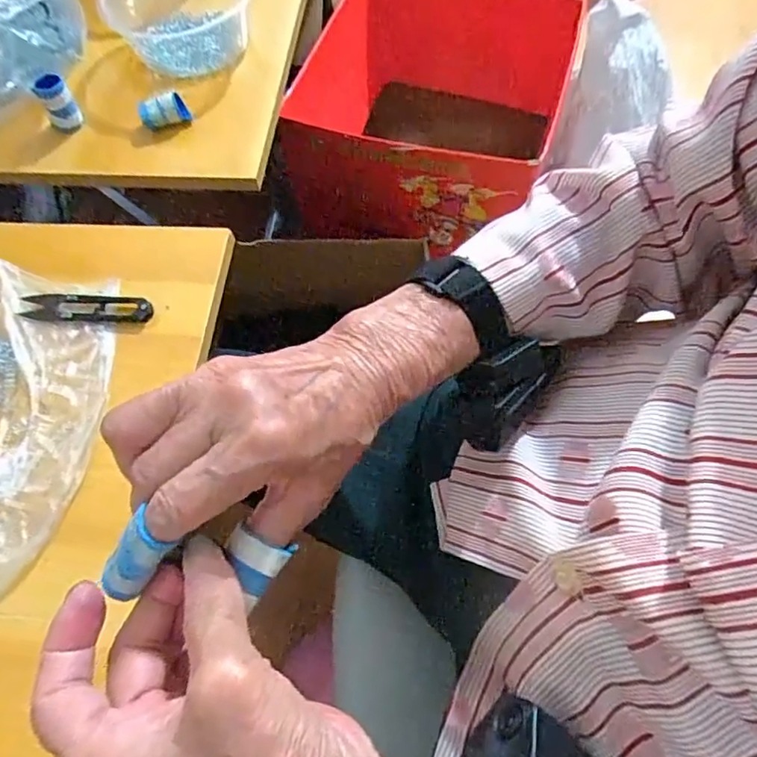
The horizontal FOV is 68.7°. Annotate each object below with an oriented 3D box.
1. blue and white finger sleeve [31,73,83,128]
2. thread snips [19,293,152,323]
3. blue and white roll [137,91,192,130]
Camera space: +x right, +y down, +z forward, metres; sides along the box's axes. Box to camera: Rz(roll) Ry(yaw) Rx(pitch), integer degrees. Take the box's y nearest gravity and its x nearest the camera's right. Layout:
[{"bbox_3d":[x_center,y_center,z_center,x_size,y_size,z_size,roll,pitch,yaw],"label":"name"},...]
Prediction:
[{"bbox_3d":[-0.286,-0.246,0.494,0.027,0.044,0.020,-27,64,-12],"label":"blue and white finger sleeve"},{"bbox_3d":[-0.220,-0.054,0.417,0.099,0.010,0.022,3,62,4],"label":"thread snips"},{"bbox_3d":[-0.194,-0.242,0.498,0.041,0.021,0.018,-23,64,-10],"label":"blue and white roll"}]

